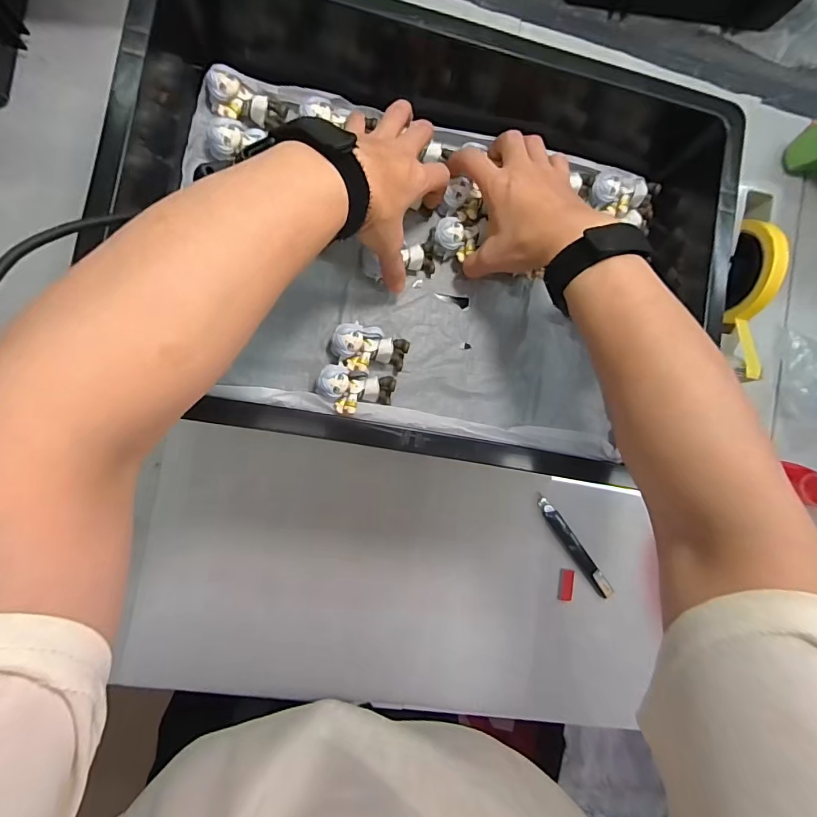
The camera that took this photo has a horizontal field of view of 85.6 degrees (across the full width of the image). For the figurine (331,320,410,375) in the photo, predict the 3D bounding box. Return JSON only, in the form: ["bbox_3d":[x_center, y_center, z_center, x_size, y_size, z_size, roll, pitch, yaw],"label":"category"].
[{"bbox_3d":[-0.032,-0.050,0.368,0.060,0.025,0.038,4,88,-9],"label":"figurine"}]

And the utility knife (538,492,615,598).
[{"bbox_3d":[0.185,0.155,0.491,0.018,0.005,0.137,-38,95,-8],"label":"utility knife"}]

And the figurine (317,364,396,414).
[{"bbox_3d":[-0.043,-0.013,0.361,0.060,0.021,0.035,12,87,-9],"label":"figurine"}]

